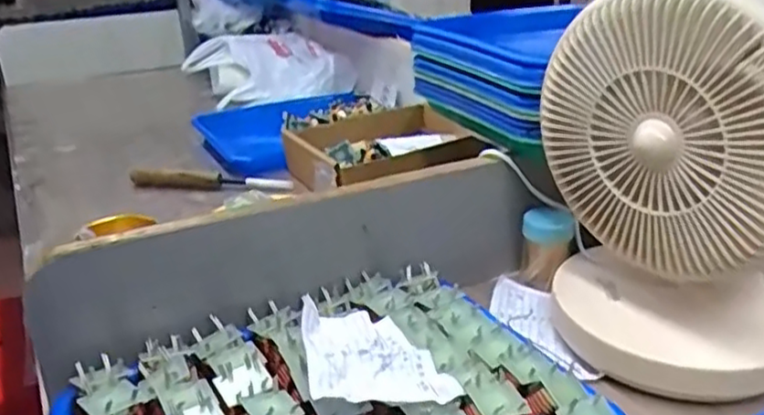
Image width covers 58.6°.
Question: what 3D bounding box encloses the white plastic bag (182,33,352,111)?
[{"bbox_3d":[-0.227,-0.274,1.316,0.240,0.103,0.273,-21,30,-38],"label":"white plastic bag"}]

